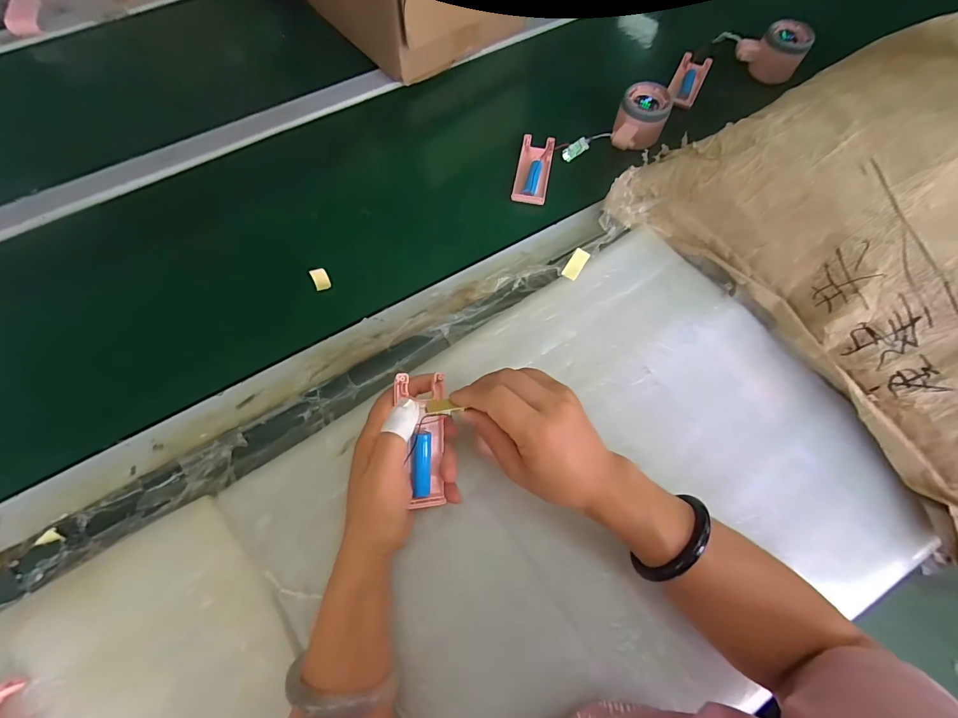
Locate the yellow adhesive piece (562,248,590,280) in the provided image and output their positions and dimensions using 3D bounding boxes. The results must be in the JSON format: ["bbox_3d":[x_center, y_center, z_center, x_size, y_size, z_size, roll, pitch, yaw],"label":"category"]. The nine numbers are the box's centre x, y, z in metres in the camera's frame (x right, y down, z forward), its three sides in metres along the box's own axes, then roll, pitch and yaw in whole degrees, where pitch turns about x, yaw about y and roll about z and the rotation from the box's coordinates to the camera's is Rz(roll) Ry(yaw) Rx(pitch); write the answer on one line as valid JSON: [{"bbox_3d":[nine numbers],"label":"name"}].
[{"bbox_3d":[0.102,-0.100,0.456,0.017,0.004,0.035,31,83,11],"label":"yellow adhesive piece"}]

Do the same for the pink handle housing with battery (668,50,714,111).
[{"bbox_3d":[0.290,-0.385,0.594,0.038,0.019,0.089,24,68,9],"label":"pink handle housing with battery"}]

